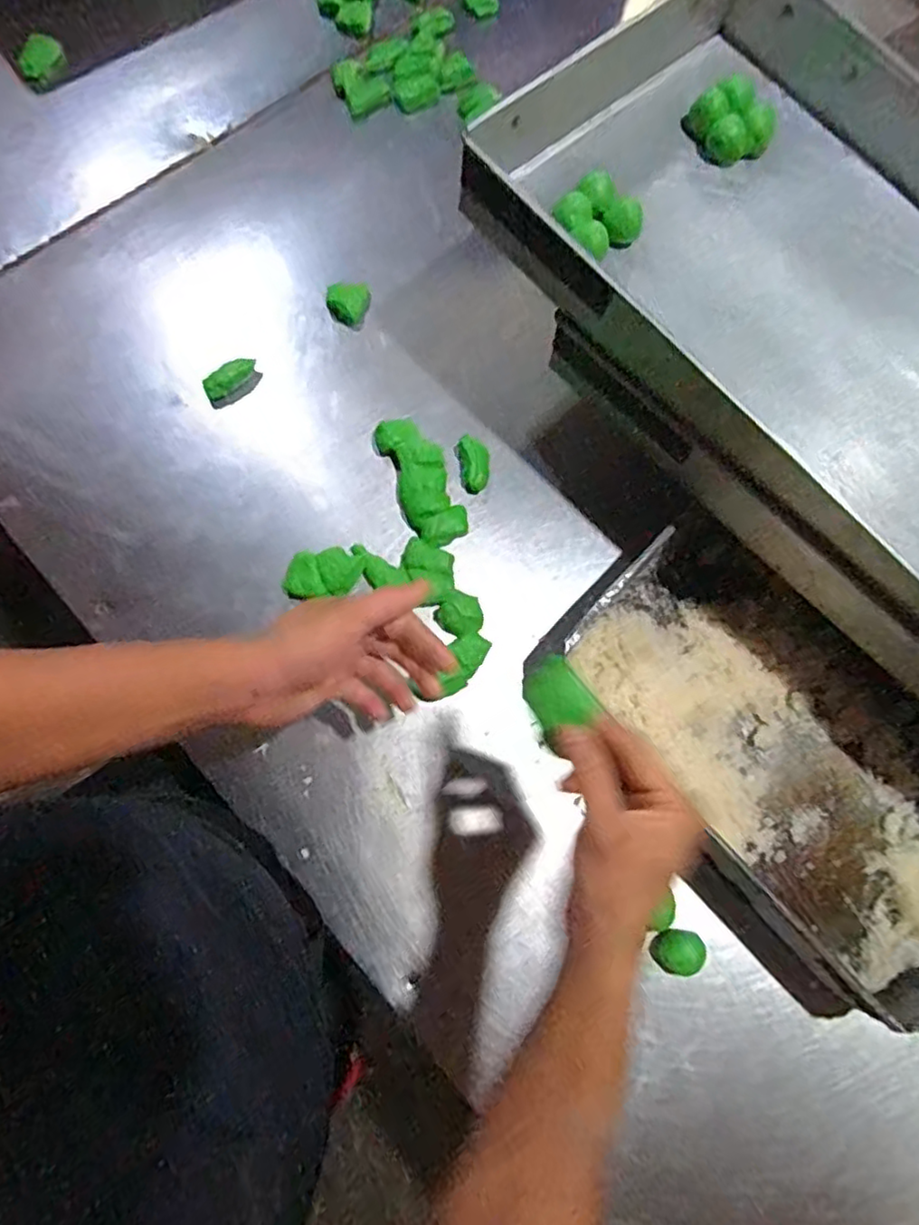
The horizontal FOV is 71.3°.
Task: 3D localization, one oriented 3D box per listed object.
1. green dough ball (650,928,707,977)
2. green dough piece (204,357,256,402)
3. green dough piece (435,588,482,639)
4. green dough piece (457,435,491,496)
[{"bbox_3d":[0.168,0.262,0.495,0.039,0.024,0.030,4,74,-2],"label":"green dough ball"},{"bbox_3d":[-0.219,-0.225,0.611,0.053,0.009,0.030,-30,78,-11],"label":"green dough piece"},{"bbox_3d":[0.002,0.002,0.559,0.039,0.019,0.039,1,74,-3],"label":"green dough piece"},{"bbox_3d":[0.015,-0.139,0.605,0.029,0.019,0.054,-10,75,-6],"label":"green dough piece"}]

